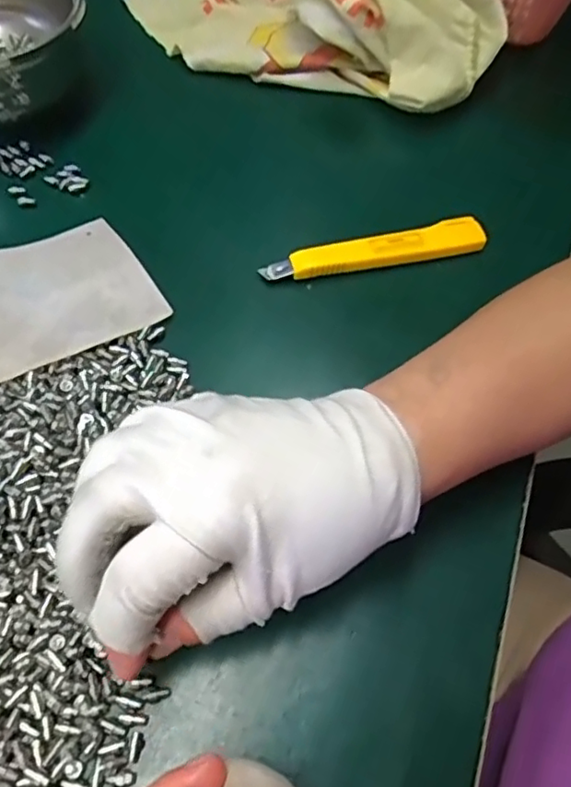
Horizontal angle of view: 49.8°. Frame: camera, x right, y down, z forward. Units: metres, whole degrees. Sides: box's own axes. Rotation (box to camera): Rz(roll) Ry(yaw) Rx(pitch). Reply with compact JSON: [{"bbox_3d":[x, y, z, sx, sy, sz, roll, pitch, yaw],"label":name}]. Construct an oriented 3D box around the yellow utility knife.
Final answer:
[{"bbox_3d":[0.052,-0.080,0.346,0.127,0.010,0.020,-13,62,-12],"label":"yellow utility knife"}]

